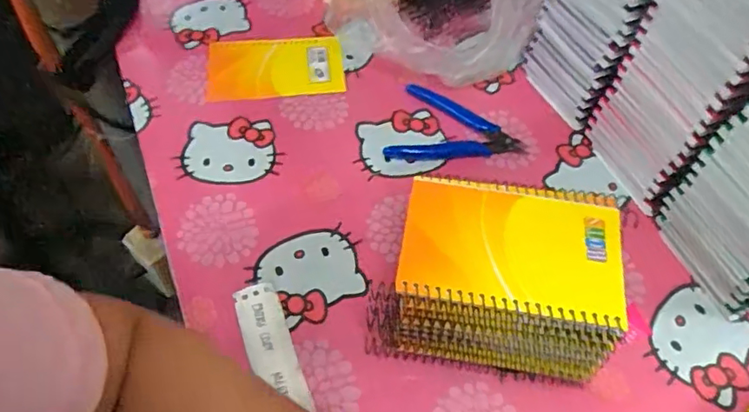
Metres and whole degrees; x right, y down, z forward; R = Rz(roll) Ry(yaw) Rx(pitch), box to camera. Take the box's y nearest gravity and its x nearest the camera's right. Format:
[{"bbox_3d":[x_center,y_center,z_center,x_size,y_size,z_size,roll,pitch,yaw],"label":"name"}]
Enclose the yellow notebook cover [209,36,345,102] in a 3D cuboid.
[{"bbox_3d":[-0.098,-0.136,0.551,0.130,0.009,0.079,-6,57,-6],"label":"yellow notebook cover"}]

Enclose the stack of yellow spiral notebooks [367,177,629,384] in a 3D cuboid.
[{"bbox_3d":[0.079,0.049,0.376,0.151,0.097,0.093,9,57,4],"label":"stack of yellow spiral notebooks"}]

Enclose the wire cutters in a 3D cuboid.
[{"bbox_3d":[0.068,-0.076,0.510,0.118,0.009,0.079,-1,57,-3],"label":"wire cutters"}]

